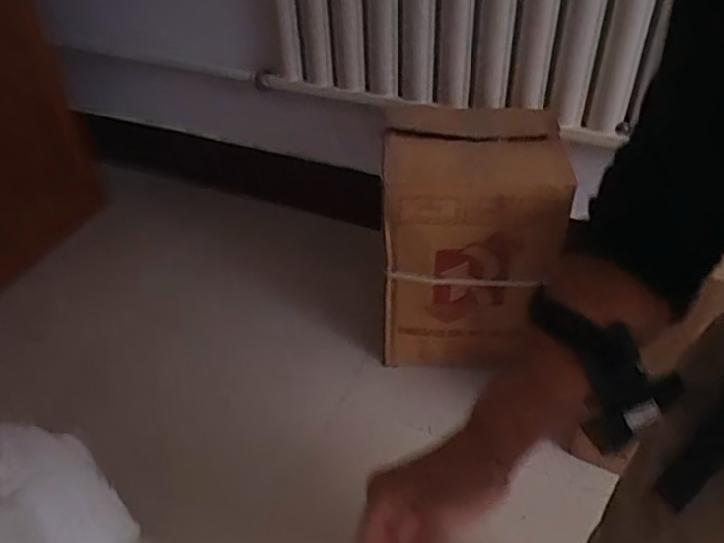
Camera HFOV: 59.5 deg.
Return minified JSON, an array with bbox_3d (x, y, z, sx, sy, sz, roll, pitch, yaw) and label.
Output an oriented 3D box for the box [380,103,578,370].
[{"bbox_3d":[0.229,-0.054,1.417,0.364,0.551,0.291,-1,43,0],"label":"box"}]

